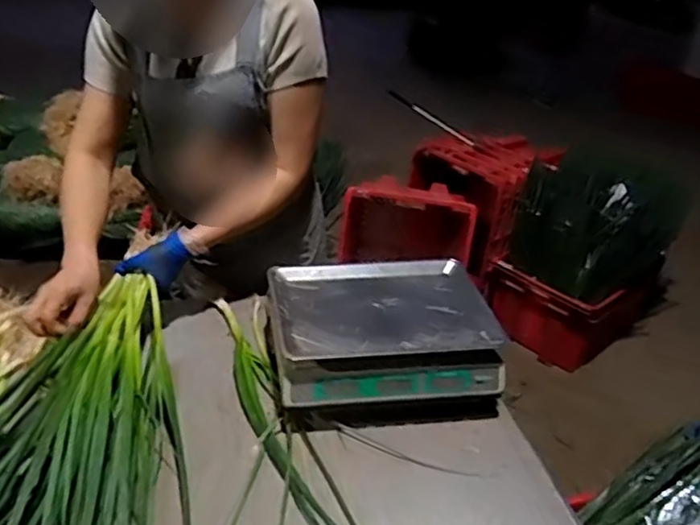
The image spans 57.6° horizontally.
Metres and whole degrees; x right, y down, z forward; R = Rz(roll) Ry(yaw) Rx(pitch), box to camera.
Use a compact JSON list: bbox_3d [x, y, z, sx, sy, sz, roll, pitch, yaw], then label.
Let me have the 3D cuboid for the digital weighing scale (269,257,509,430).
[{"bbox_3d":[0.047,0.129,1.058,0.331,0.148,0.331,-1,32,-12],"label":"digital weighing scale"}]

